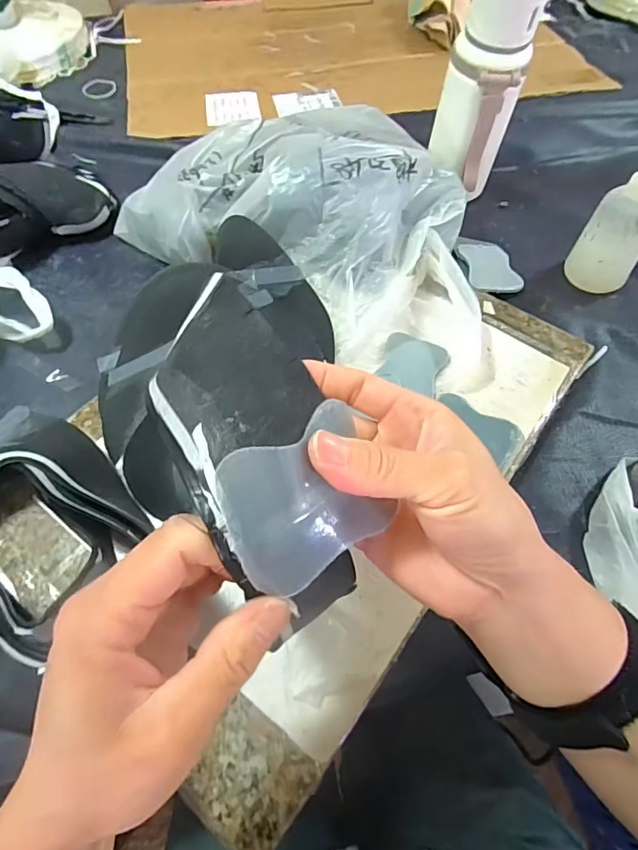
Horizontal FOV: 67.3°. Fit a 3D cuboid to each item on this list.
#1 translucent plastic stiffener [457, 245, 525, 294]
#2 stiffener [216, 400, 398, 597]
[{"bbox_3d":[0.187,-0.174,0.527,0.057,0.005,0.069,-4,62,-6],"label":"translucent plastic stiffener"},{"bbox_3d":[-0.004,0.028,0.185,0.065,0.011,0.056,-28,105,-26],"label":"stiffener"}]

